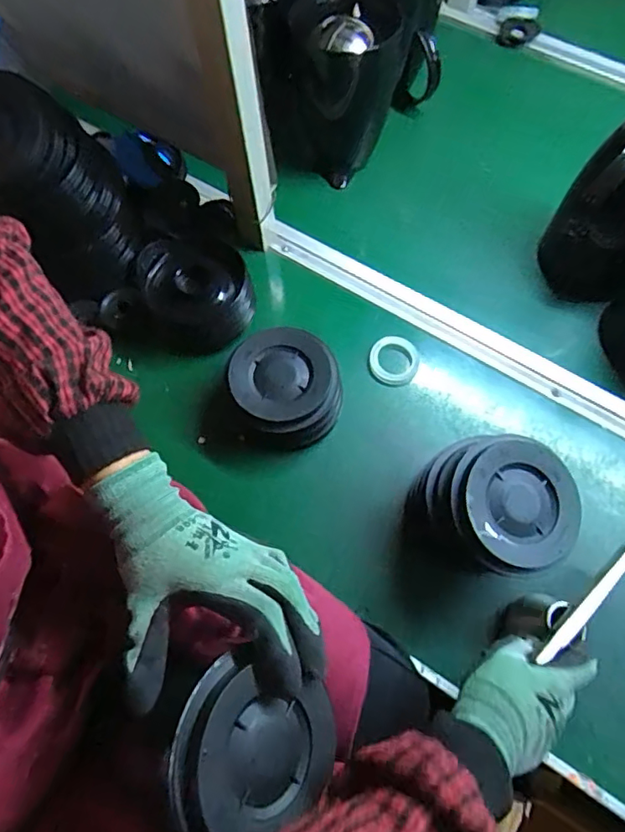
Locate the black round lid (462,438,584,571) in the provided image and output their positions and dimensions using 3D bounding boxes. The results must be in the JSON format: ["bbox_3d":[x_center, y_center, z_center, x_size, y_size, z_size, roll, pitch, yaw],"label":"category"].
[{"bbox_3d":[0.182,0.075,0.466,0.100,0.021,0.106,-1,66,1],"label":"black round lid"}]

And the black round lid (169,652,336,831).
[{"bbox_3d":[-0.039,0.211,0.340,0.103,0.032,0.103,15,66,-36],"label":"black round lid"}]

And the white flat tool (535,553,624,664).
[{"bbox_3d":[0.240,0.157,0.462,0.136,0.010,0.013,-38,70,-19],"label":"white flat tool"}]

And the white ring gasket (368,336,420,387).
[{"bbox_3d":[0.095,-0.066,0.633,0.057,0.008,0.059,-1,66,1],"label":"white ring gasket"}]

